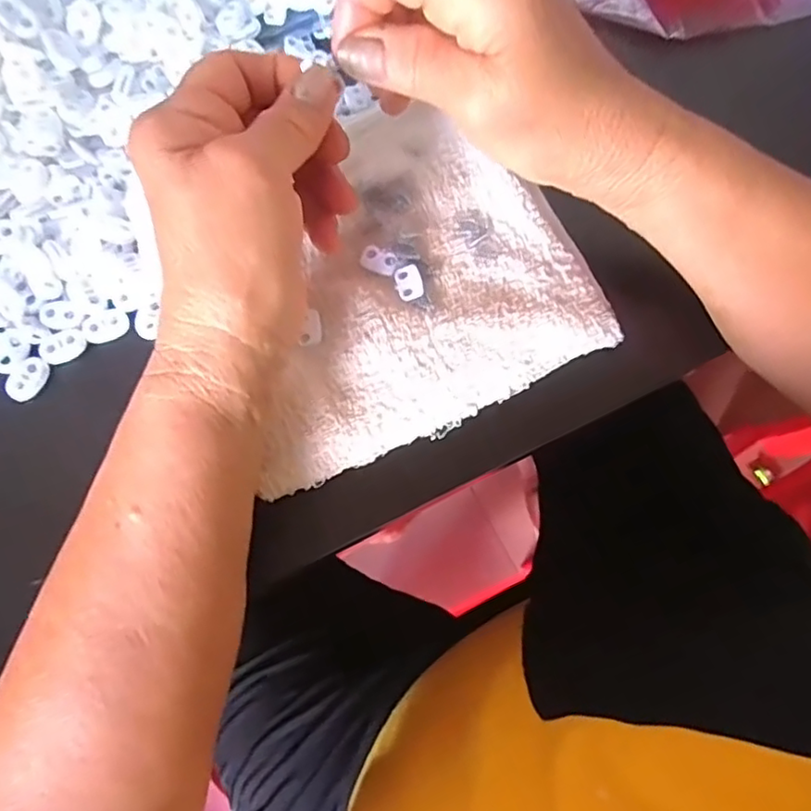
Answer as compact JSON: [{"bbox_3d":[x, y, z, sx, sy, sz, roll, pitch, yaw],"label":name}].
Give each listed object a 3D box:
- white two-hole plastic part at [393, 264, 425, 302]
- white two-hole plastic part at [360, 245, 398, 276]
[{"bbox_3d":[0.002,-0.060,0.297,0.013,0.004,0.019,-16,74,-4],"label":"white two-hole plastic part"},{"bbox_3d":[-0.013,-0.072,0.303,0.020,0.004,0.012,26,76,8],"label":"white two-hole plastic part"}]

